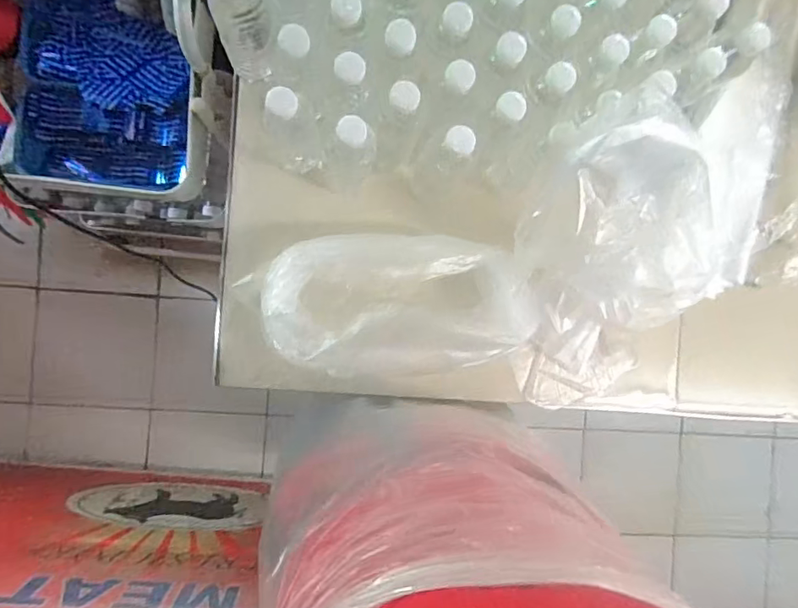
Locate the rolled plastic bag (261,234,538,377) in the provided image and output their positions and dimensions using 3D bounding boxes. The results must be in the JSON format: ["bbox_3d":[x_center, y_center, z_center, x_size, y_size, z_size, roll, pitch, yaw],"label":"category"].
[{"bbox_3d":[0.001,0.003,0.597,0.302,0.103,0.139,0,89,-6],"label":"rolled plastic bag"}]

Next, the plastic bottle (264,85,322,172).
[{"bbox_3d":[-0.115,-0.188,0.542,0.055,0.160,0.061,-23,92,-5],"label":"plastic bottle"}]

